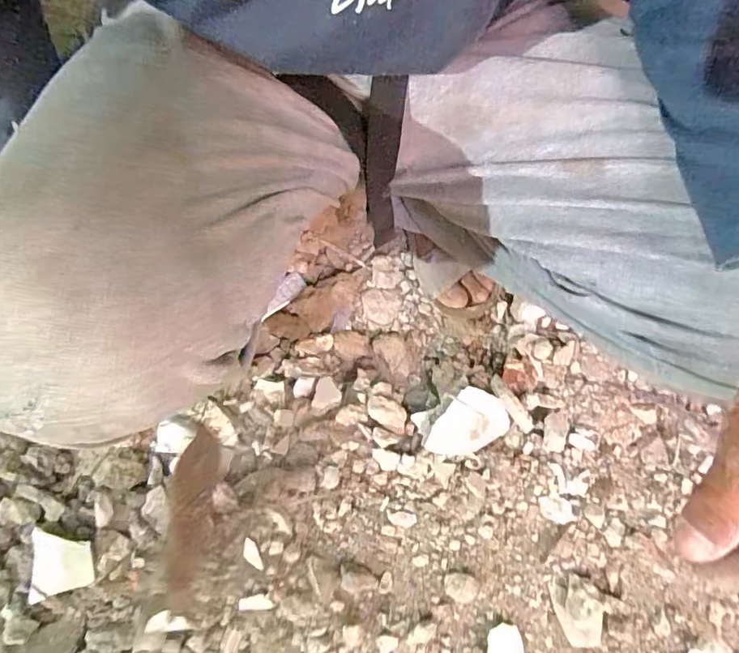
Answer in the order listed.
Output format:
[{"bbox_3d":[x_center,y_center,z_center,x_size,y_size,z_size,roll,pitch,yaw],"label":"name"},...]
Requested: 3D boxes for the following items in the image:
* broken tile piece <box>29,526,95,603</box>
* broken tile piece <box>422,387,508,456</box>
[{"bbox_3d":[-0.298,0.235,0.468,0.069,0.008,0.069,7,91,11],"label":"broken tile piece"},{"bbox_3d":[0.097,0.098,0.505,0.089,0.021,0.060,-16,74,-3],"label":"broken tile piece"}]

